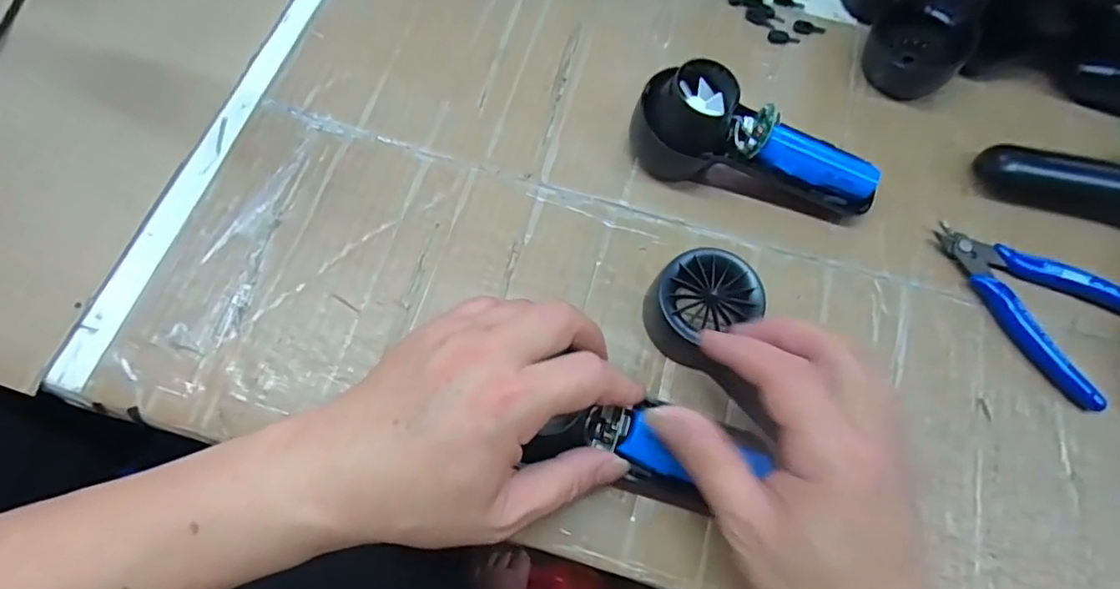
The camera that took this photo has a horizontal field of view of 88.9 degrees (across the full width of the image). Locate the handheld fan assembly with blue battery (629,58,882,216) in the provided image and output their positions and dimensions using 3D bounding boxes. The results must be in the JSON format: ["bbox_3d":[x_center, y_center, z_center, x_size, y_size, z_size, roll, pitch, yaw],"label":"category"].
[{"bbox_3d":[0.118,-0.092,0.336,0.148,0.055,0.048,14,70,3],"label":"handheld fan assembly with blue battery"}]

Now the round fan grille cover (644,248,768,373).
[{"bbox_3d":[0.078,0.006,0.313,0.053,0.033,0.056,1,70,-2],"label":"round fan grille cover"}]

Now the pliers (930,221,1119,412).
[{"bbox_3d":[0.274,-0.002,0.332,0.073,0.015,0.117,-43,77,-16],"label":"pliers"}]

